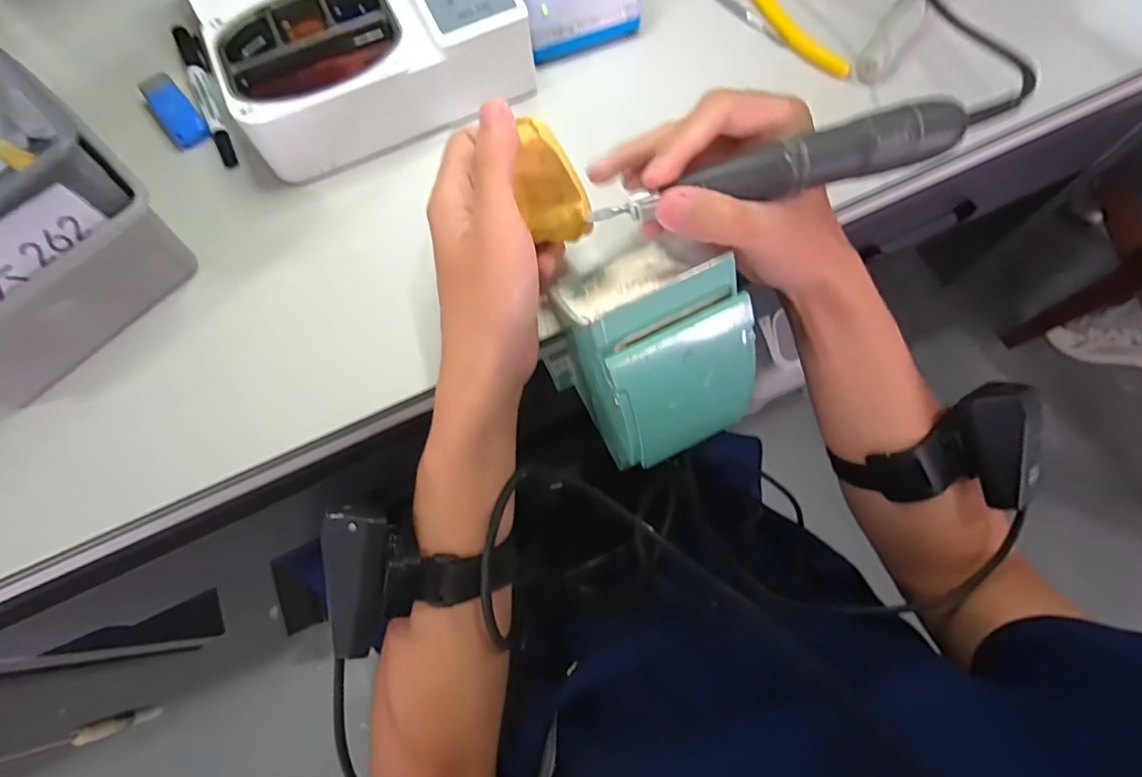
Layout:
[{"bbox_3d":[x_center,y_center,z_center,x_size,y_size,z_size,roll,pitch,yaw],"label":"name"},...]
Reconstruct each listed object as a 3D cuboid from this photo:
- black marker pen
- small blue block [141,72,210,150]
[{"bbox_3d":[-0.261,-0.212,0.387,0.014,0.013,0.137,-26,71,-7],"label":"black marker pen"},{"bbox_3d":[-0.277,-0.194,0.380,0.025,0.014,0.060,-37,72,-10],"label":"small blue block"}]

